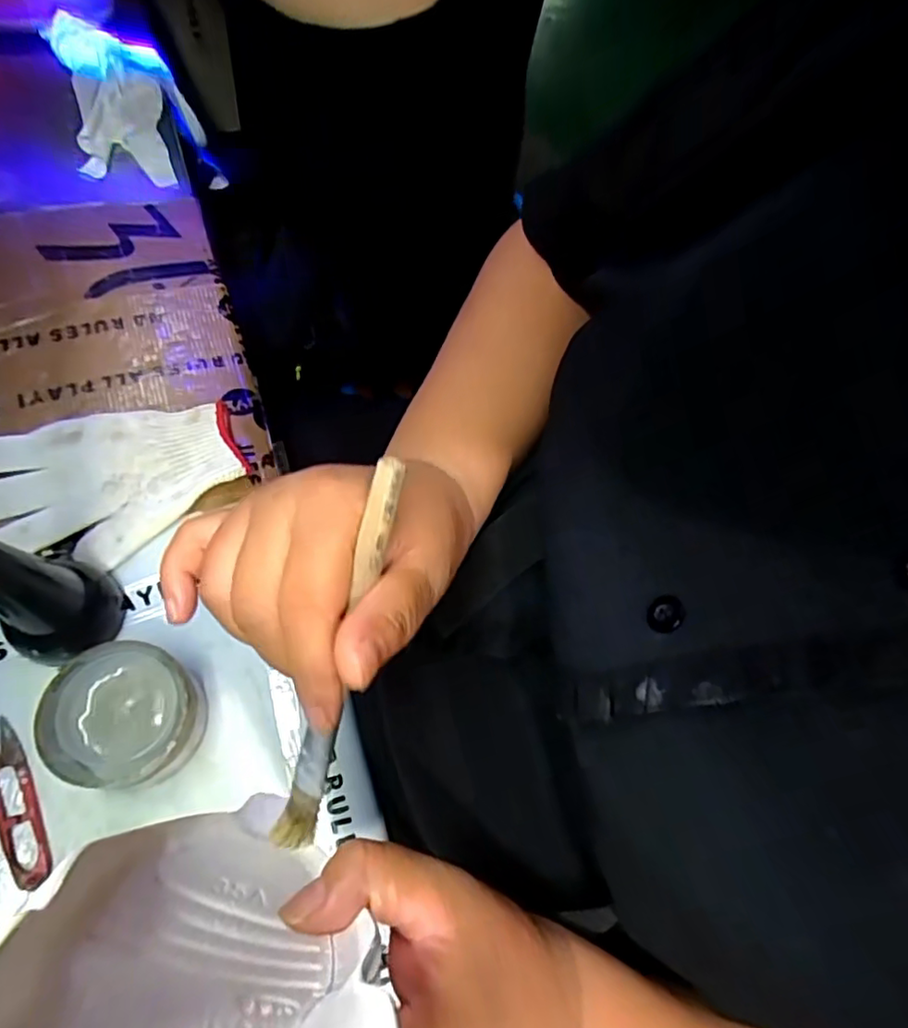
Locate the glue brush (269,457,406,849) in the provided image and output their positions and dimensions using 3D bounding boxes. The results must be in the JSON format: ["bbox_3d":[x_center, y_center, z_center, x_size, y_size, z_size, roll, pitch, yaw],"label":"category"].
[{"bbox_3d":[-0.042,0.055,0.216,0.014,0.007,0.154,17,104,4],"label":"glue brush"}]

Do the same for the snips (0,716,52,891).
[{"bbox_3d":[-0.268,0.175,0.366,0.023,0.008,0.101,-25,71,-21],"label":"snips"}]

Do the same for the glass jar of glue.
[{"bbox_3d":[-0.199,0.126,0.376,0.082,0.057,0.078,4,63,-9],"label":"glass jar of glue"}]

